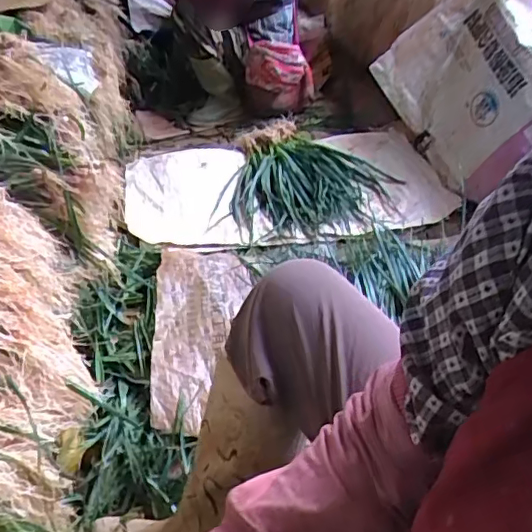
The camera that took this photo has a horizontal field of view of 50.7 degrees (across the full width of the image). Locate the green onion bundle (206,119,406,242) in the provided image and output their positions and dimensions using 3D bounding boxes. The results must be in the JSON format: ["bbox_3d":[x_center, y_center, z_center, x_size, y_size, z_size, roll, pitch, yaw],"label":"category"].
[{"bbox_3d":[0.134,-0.292,1.719,0.488,0.097,0.705,8,37,4],"label":"green onion bundle"}]

